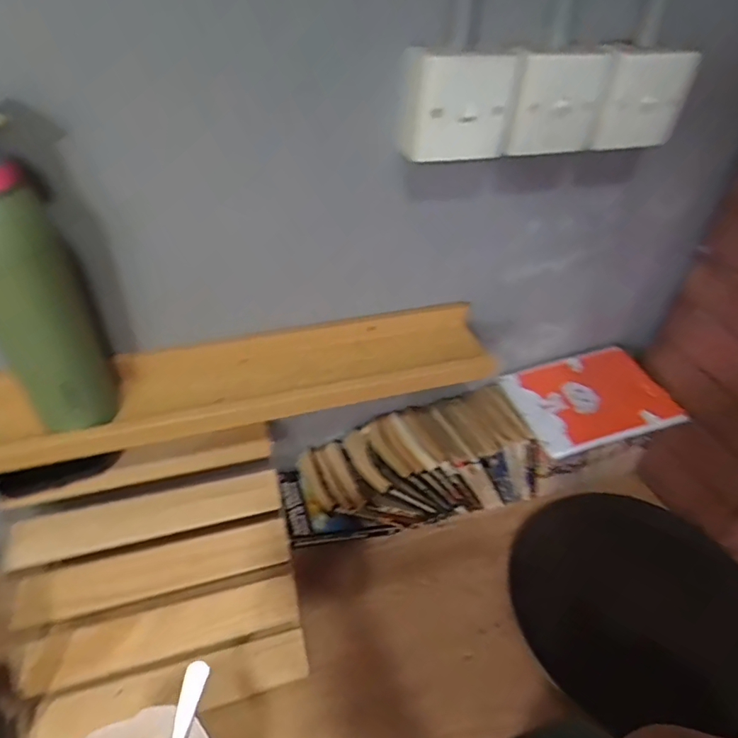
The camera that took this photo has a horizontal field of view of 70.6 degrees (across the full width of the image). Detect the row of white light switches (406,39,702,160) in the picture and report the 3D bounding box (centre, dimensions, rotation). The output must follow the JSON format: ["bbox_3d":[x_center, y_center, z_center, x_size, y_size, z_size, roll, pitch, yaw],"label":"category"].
[{"bbox_3d":[0.173,-0.250,0.491,0.283,0.088,0.058,-7,42,-13],"label":"row of white light switches"}]

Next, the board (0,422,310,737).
[{"bbox_3d":[-0.250,0.245,0.622,0.303,0.033,0.301,-9,83,-13],"label":"board"}]

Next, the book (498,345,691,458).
[{"bbox_3d":[0.322,0.040,0.764,0.213,0.017,0.160,-16,51,-8],"label":"book"}]

